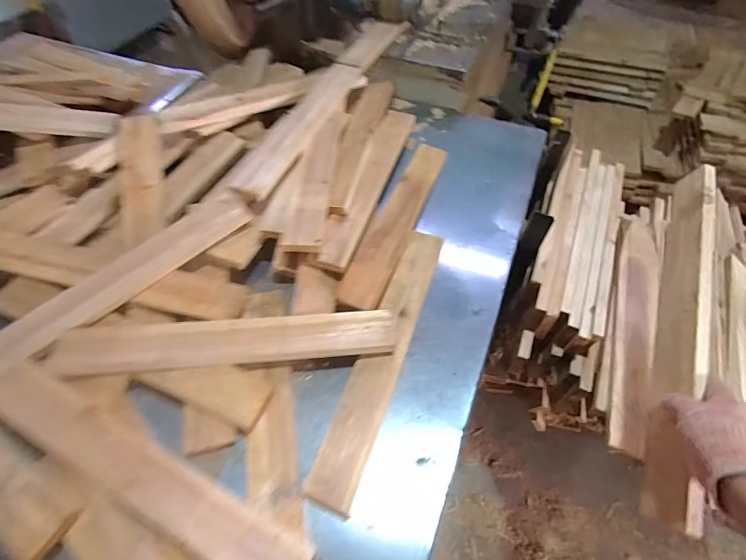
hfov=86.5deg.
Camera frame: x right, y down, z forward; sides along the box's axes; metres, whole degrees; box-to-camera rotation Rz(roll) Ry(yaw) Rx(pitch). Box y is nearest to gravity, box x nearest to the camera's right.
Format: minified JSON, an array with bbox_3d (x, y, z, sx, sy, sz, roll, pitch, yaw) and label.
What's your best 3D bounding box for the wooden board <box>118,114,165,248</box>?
[{"bbox_3d":[-0.457,-0.206,0.784,0.071,0.027,0.285,-10,72,-6],"label":"wooden board"}]

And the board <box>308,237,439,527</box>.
[{"bbox_3d":[0.021,0.105,0.647,0.067,0.025,0.486,16,56,12],"label":"board"}]

